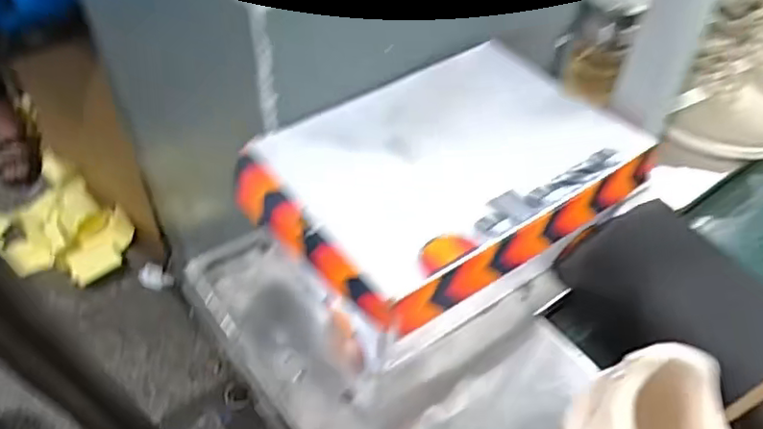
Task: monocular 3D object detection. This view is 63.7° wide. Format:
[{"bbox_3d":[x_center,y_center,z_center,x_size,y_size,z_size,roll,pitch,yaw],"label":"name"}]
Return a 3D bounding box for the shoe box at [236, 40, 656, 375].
[{"bbox_3d":[0.053,-0.012,0.589,0.315,0.131,0.227,-27,54,-25],"label":"shoe box"}]

